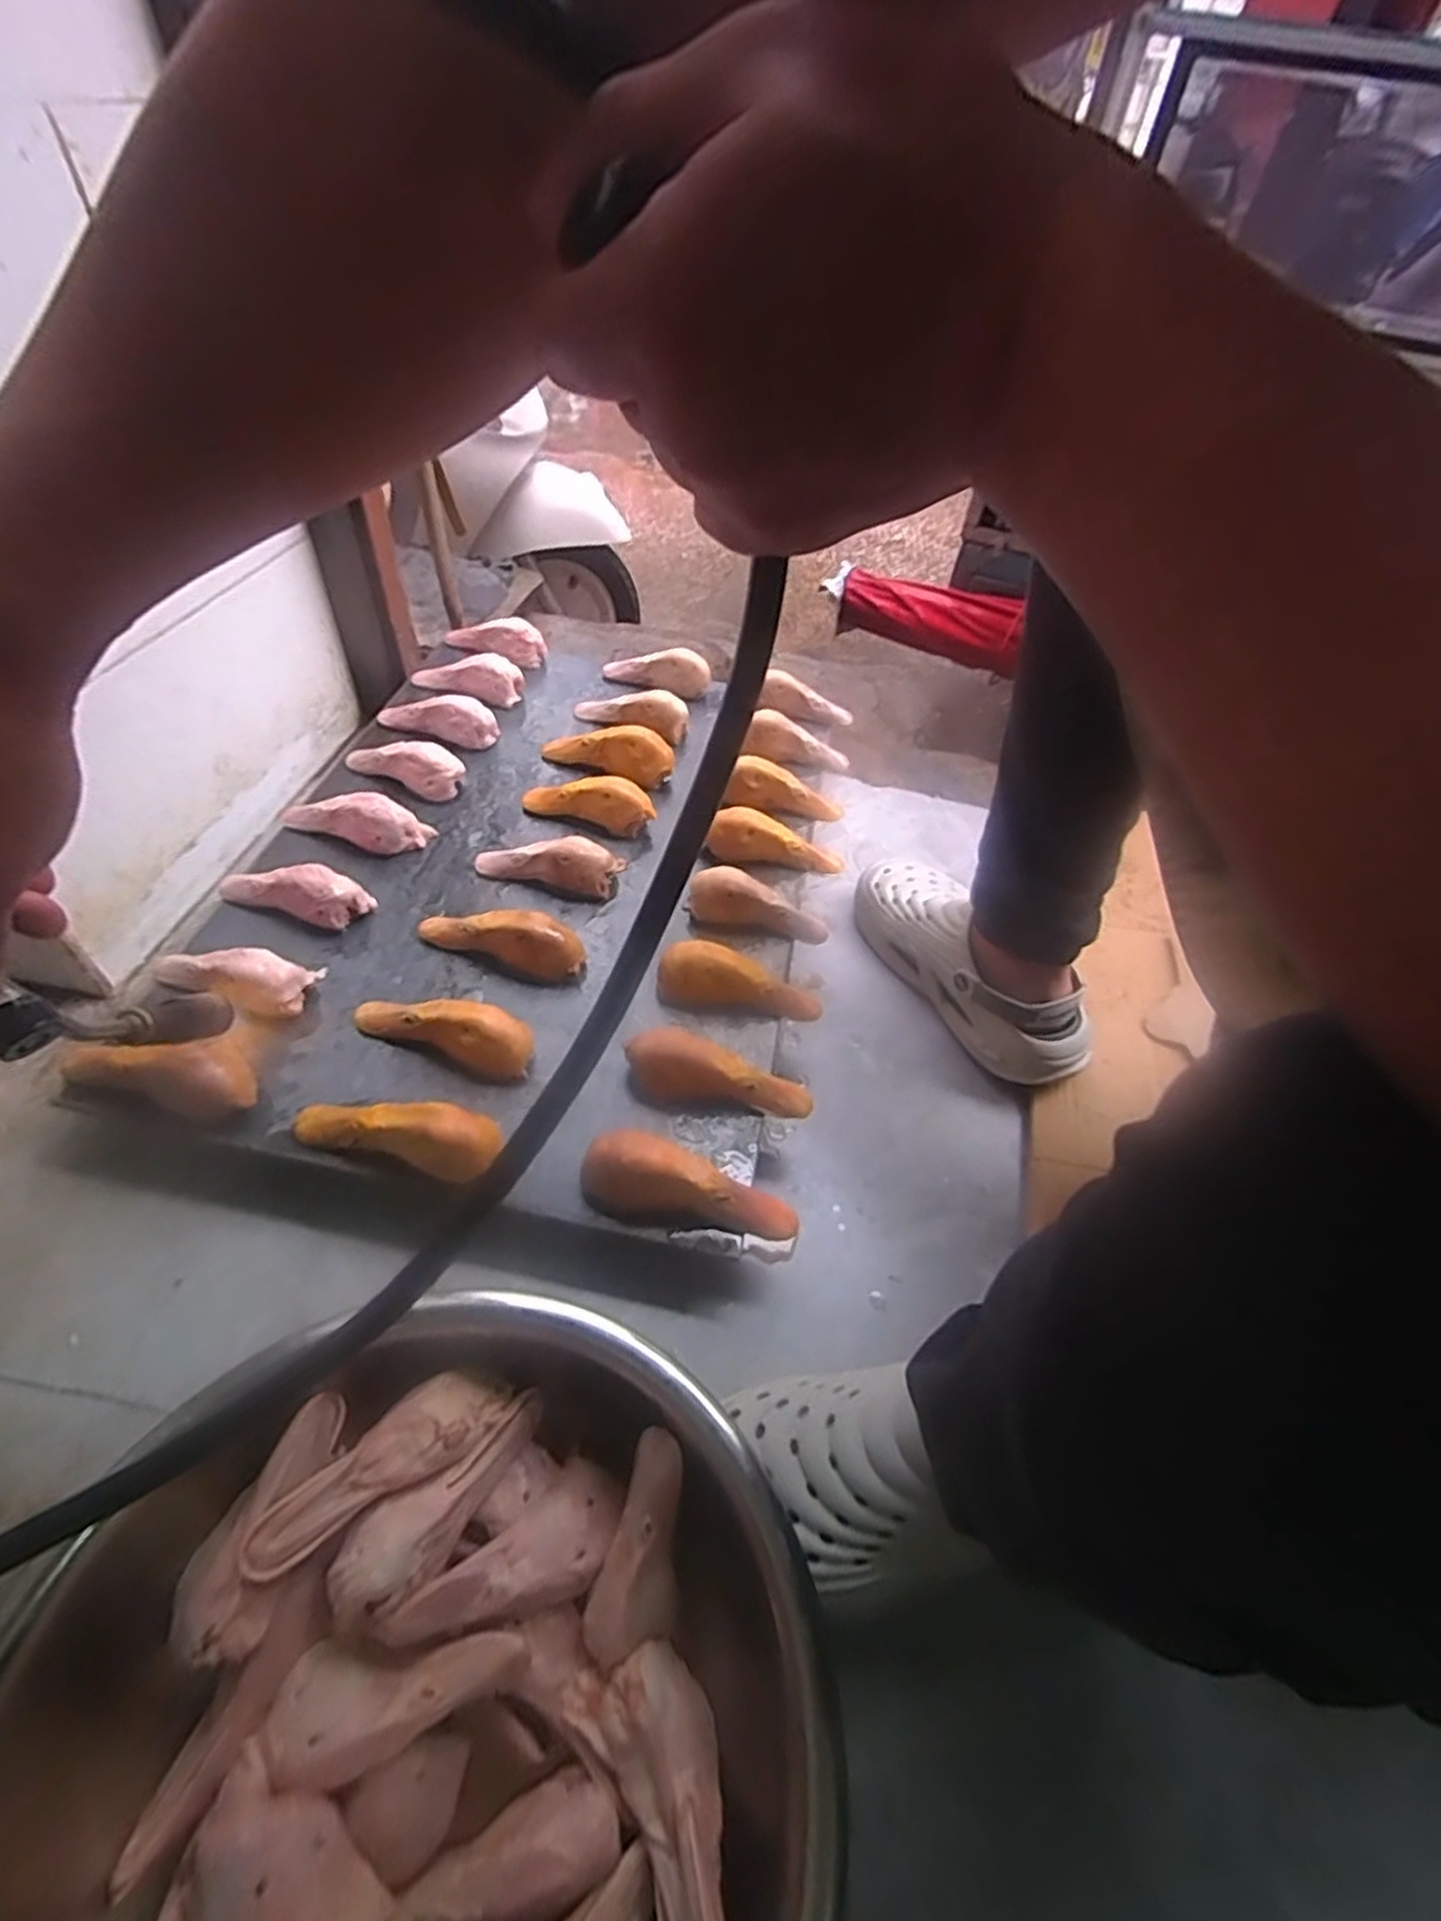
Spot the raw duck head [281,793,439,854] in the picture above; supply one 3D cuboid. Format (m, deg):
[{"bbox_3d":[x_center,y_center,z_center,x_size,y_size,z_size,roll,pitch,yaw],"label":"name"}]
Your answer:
[{"bbox_3d":[-0.347,-0.130,0.733,0.135,0.052,0.035,4,50,-2],"label":"raw duck head"}]

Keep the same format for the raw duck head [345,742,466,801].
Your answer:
[{"bbox_3d":[-0.328,-0.205,0.801,0.130,0.045,0.045,22,51,13],"label":"raw duck head"}]

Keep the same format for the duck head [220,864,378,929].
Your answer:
[{"bbox_3d":[-0.369,-0.061,0.673,0.116,0.048,0.040,15,50,6],"label":"duck head"}]

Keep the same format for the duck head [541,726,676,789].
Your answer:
[{"bbox_3d":[-0.120,-0.221,0.817,0.141,0.047,0.030,13,50,5],"label":"duck head"}]

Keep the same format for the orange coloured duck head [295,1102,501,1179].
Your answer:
[{"bbox_3d":[-0.228,0.112,0.539,0.154,0.043,0.047,11,50,3],"label":"orange coloured duck head"}]

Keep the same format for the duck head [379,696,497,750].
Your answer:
[{"bbox_3d":[-0.311,-0.263,0.845,0.132,0.052,0.026,11,50,4],"label":"duck head"}]

